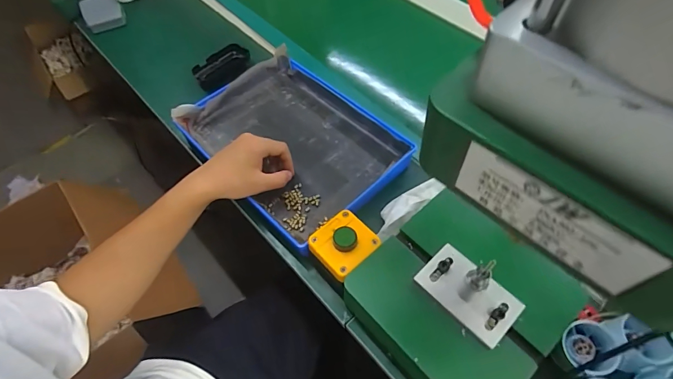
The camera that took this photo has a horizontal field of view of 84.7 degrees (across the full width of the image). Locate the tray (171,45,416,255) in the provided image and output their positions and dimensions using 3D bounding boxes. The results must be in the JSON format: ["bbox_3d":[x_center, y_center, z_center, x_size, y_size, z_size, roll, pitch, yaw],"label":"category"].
[{"bbox_3d":[-0.067,-0.080,0.579,0.245,0.043,0.323,-40,64,-22],"label":"tray"}]

